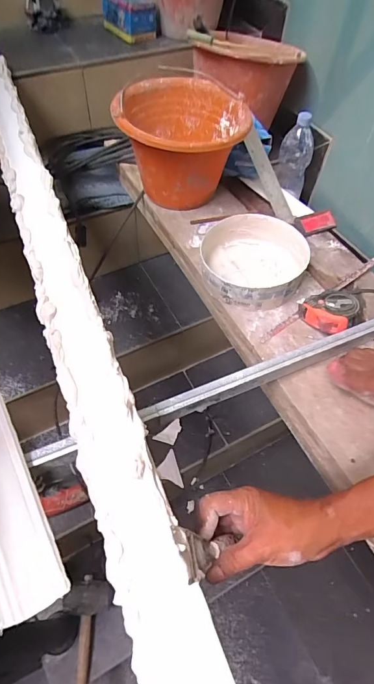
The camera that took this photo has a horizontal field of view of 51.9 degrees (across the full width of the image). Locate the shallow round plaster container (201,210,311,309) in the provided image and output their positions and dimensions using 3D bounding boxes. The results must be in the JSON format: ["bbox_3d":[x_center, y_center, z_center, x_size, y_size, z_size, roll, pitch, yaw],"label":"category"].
[{"bbox_3d":[0.111,-0.137,0.672,0.168,0.067,0.177,10,54,2],"label":"shallow round plaster container"}]

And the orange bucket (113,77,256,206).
[{"bbox_3d":[-0.015,-0.395,0.789,0.244,0.167,0.277,-4,55,-8],"label":"orange bucket"}]

